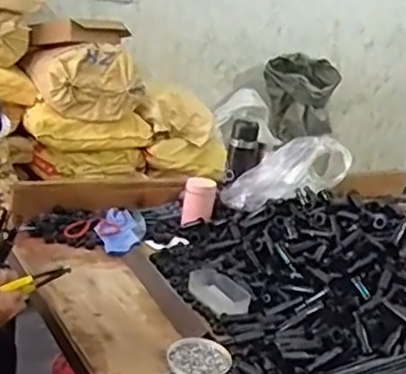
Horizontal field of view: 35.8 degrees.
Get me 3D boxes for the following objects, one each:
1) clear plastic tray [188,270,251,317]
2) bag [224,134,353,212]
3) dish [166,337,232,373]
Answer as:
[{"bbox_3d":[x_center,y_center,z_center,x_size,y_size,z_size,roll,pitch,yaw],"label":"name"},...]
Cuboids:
[{"bbox_3d":[0.027,0.180,1.079,0.069,0.023,0.141,-26,29,-22],"label":"clear plastic tray"},{"bbox_3d":[0.175,-0.023,1.366,0.289,0.101,0.107,-25,15,11],"label":"bag"},{"bbox_3d":[-0.006,0.245,0.904,0.090,0.007,0.091,5,19,-2],"label":"dish"}]

